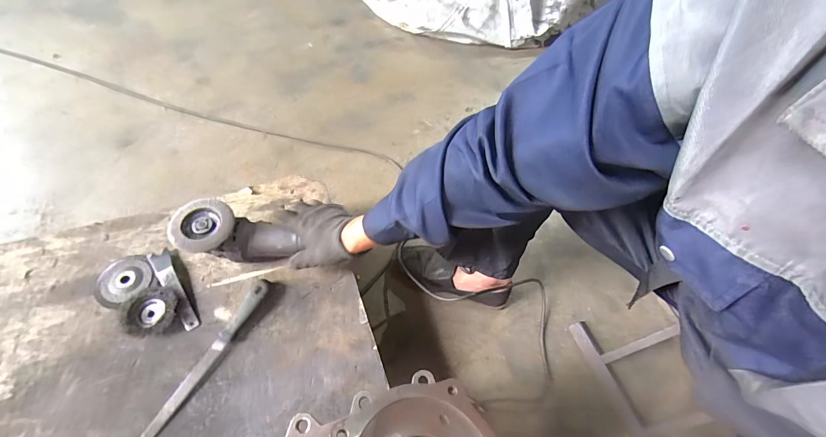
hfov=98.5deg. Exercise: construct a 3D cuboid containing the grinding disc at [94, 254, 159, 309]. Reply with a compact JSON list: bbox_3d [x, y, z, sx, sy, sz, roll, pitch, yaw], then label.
[{"bbox_3d":[-0.491,0.105,0.607,0.096,0.022,0.089,3,57,-5],"label":"grinding disc"}]

